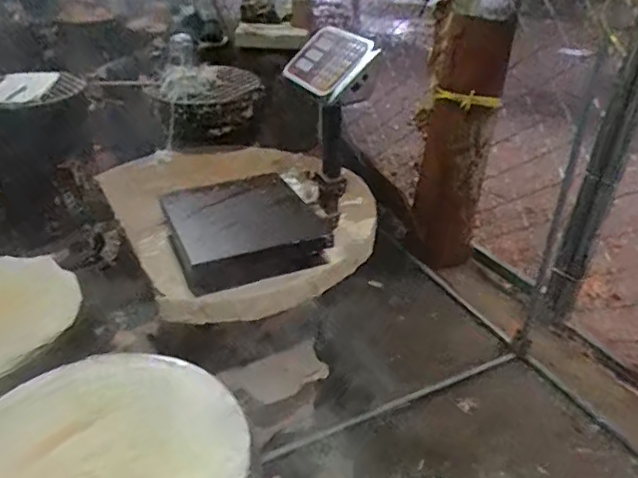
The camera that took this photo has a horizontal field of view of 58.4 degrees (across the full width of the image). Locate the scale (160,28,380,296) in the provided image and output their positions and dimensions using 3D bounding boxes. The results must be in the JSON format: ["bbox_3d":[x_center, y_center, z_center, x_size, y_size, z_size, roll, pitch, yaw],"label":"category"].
[{"bbox_3d":[-0.111,-0.194,1.268,0.465,0.417,0.377,-10,33,-17],"label":"scale"}]

